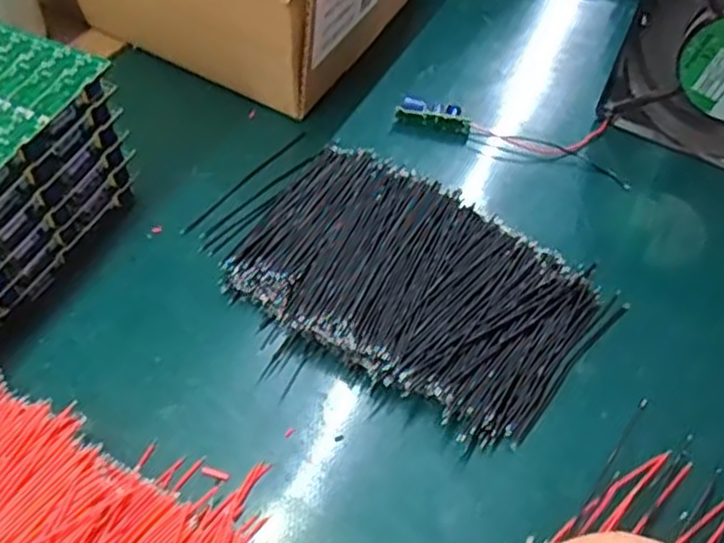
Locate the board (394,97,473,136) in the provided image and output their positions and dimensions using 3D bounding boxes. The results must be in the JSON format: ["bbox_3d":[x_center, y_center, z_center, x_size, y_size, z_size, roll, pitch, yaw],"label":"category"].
[{"bbox_3d":[0.041,-0.088,0.412,0.042,0.015,0.012,11,52,4],"label":"board"}]

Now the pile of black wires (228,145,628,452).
[{"bbox_3d":[0.024,0.003,0.333,0.163,0.021,0.108,27,55,16],"label":"pile of black wires"}]

